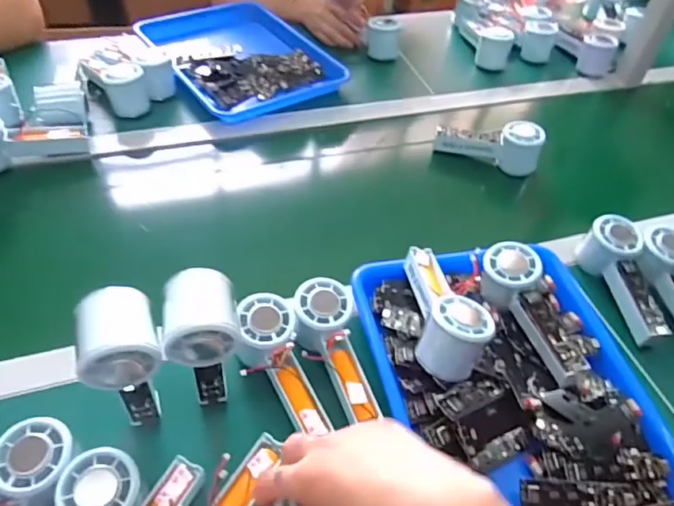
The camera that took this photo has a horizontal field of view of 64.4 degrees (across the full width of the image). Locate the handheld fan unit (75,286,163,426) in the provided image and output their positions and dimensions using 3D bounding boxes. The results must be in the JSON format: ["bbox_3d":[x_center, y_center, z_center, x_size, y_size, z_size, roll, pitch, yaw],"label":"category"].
[{"bbox_3d":[-0.170,0.099,0.444,0.052,0.147,0.064,-12,50,-17],"label":"handheld fan unit"}]

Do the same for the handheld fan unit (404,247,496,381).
[{"bbox_3d":[0.106,0.044,0.519,0.061,0.061,0.149,3,47,-3],"label":"handheld fan unit"}]

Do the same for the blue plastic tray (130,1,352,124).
[{"bbox_3d":[-0.167,-0.334,0.920,0.251,0.048,0.305,-23,54,-25],"label":"blue plastic tray"}]

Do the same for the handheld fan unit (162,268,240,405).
[{"bbox_3d":[-0.112,0.085,0.462,0.053,0.141,0.064,-7,49,-13],"label":"handheld fan unit"}]

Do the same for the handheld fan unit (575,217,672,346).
[{"bbox_3d":[0.339,0.032,0.634,0.061,0.056,0.155,-5,64,-11],"label":"handheld fan unit"}]

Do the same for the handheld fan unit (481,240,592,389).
[{"bbox_3d":[0.189,0.064,0.543,0.053,0.065,0.153,-6,48,-12],"label":"handheld fan unit"}]

